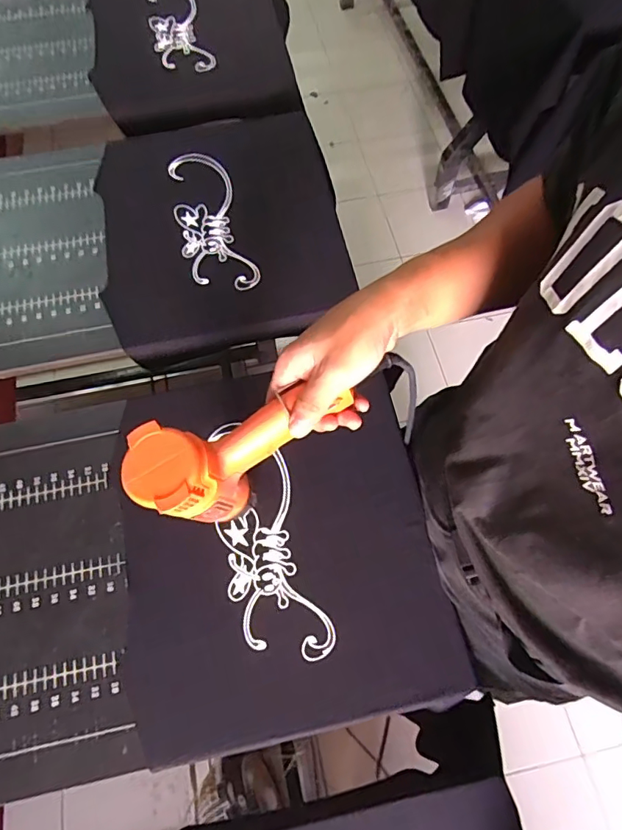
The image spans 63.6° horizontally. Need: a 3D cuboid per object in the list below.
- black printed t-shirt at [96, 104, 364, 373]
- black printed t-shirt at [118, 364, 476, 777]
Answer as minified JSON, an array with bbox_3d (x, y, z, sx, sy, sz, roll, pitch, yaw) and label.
[{"bbox_3d":[-0.136,-0.292,0.752,0.339,0.066,0.431,-15,69,3],"label":"black printed t-shirt"},{"bbox_3d":[-0.039,0.133,0.570,0.337,0.039,0.388,-11,66,-2],"label":"black printed t-shirt"}]

